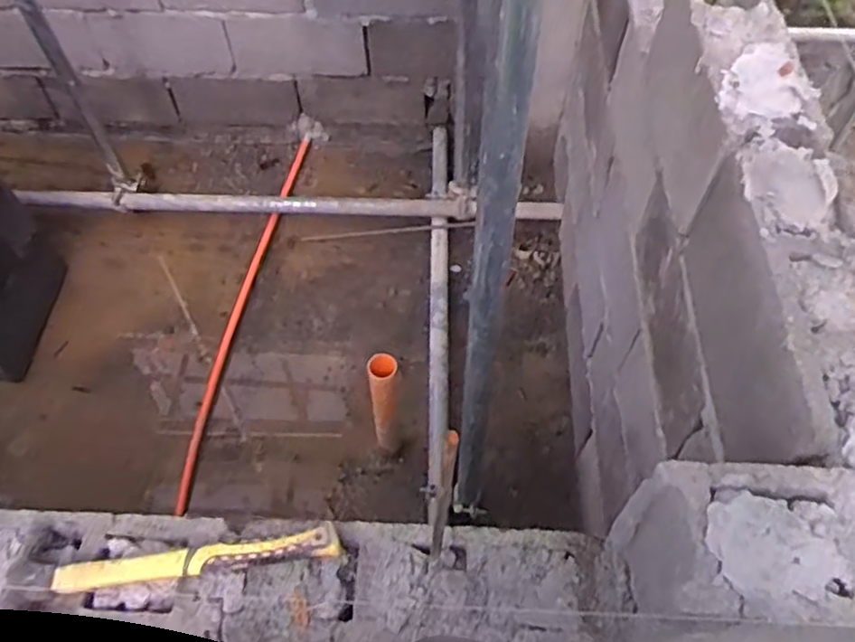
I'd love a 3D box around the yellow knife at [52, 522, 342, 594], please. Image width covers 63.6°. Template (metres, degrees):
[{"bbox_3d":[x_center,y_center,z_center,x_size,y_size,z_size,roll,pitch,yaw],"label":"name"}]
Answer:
[{"bbox_3d":[-0.234,0.244,0.704,0.281,0.016,0.028,-7,57,-4],"label":"yellow knife"}]

